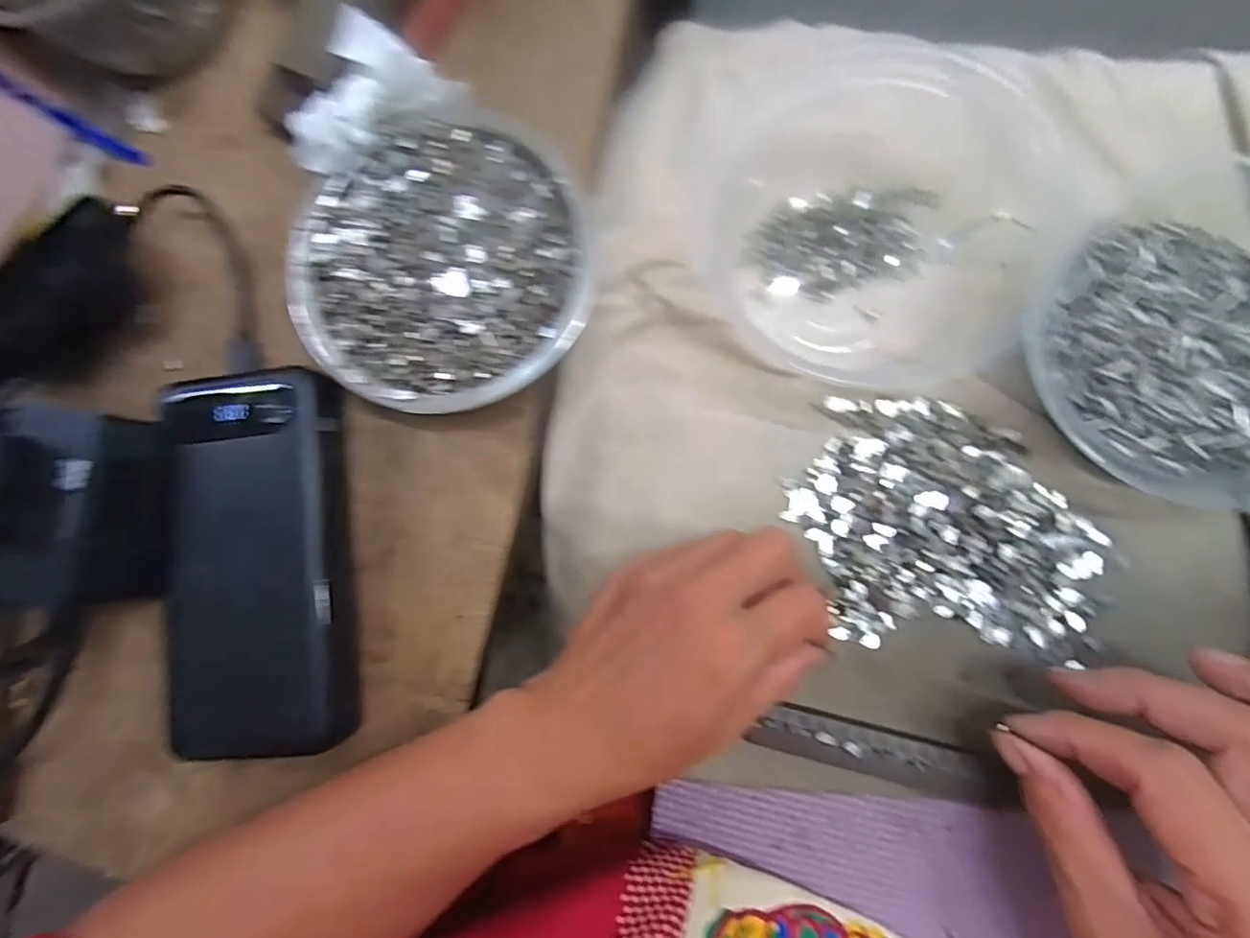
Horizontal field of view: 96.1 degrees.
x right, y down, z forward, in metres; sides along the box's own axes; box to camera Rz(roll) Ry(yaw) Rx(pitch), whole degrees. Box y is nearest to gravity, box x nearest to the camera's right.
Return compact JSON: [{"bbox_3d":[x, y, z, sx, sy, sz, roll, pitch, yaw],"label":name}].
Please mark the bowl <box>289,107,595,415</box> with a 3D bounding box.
[{"bbox_3d":[-0.073,-0.083,0.239,0.117,0.039,0.119,-1,85,8],"label":"bowl"}]

